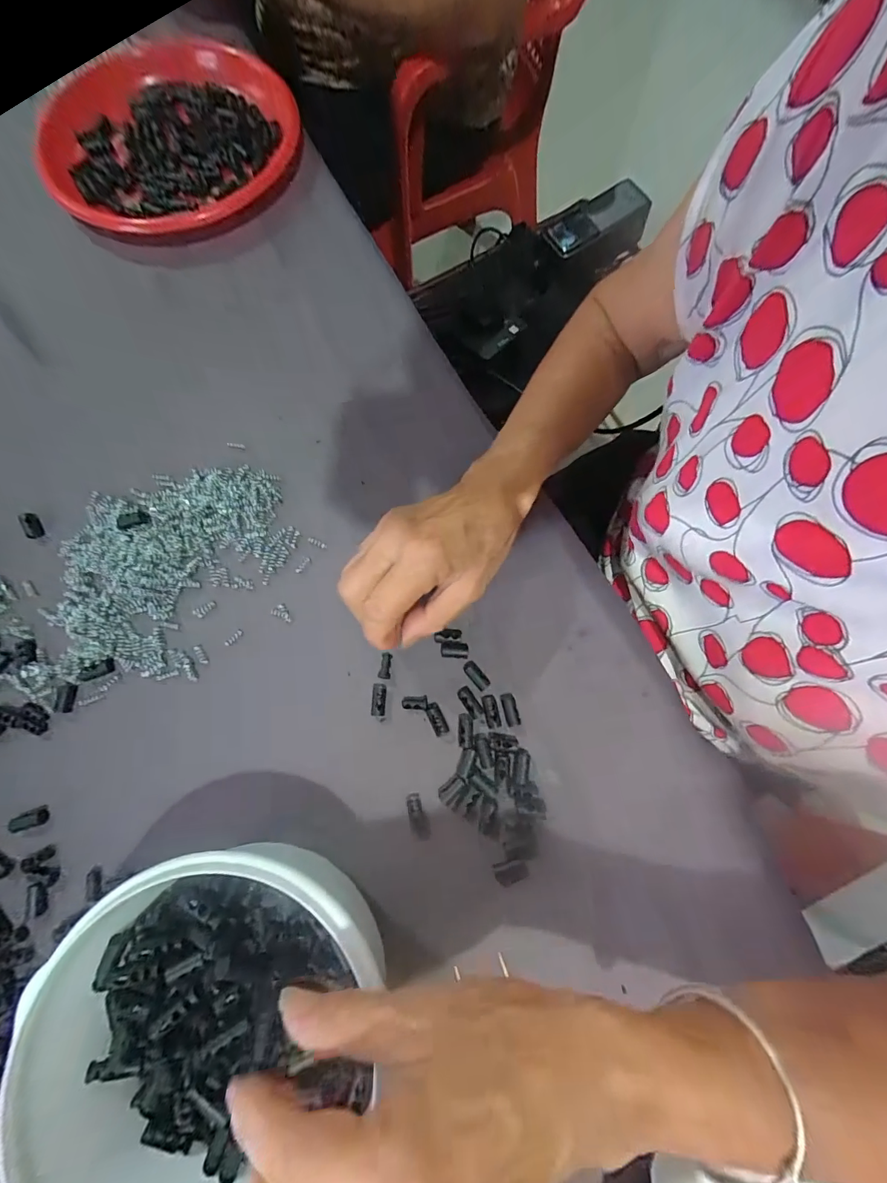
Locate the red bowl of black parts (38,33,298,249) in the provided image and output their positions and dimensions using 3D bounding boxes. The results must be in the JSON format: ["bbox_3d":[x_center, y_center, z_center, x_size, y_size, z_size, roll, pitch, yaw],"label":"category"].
[{"bbox_3d":[-0.242,-0.401,0.409,0.216,0.047,0.208,0,75,-2],"label":"red bowl of black parts"}]

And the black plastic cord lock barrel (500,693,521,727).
[{"bbox_3d":[0.044,0.078,0.297,0.009,0.008,0.022,-11,68,-3],"label":"black plastic cord lock barrel"}]

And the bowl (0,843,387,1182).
[{"bbox_3d":[-0.111,0.211,0.226,0.165,0.073,0.165,14,76,5],"label":"bowl"}]

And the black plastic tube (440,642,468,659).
[{"bbox_3d":[0.008,0.041,0.309,0.019,0.007,0.011,0,75,1],"label":"black plastic tube"}]

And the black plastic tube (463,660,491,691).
[{"bbox_3d":[0.022,0.056,0.304,0.009,0.006,0.021,-37,78,-8],"label":"black plastic tube"}]

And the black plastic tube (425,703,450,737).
[{"bbox_3d":[-0.004,0.085,0.299,0.010,0.008,0.021,-26,76,-5],"label":"black plastic tube"}]

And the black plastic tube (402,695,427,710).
[{"bbox_3d":[-0.019,0.074,0.300,0.016,0.008,0.010,-3,75,1],"label":"black plastic tube"}]

